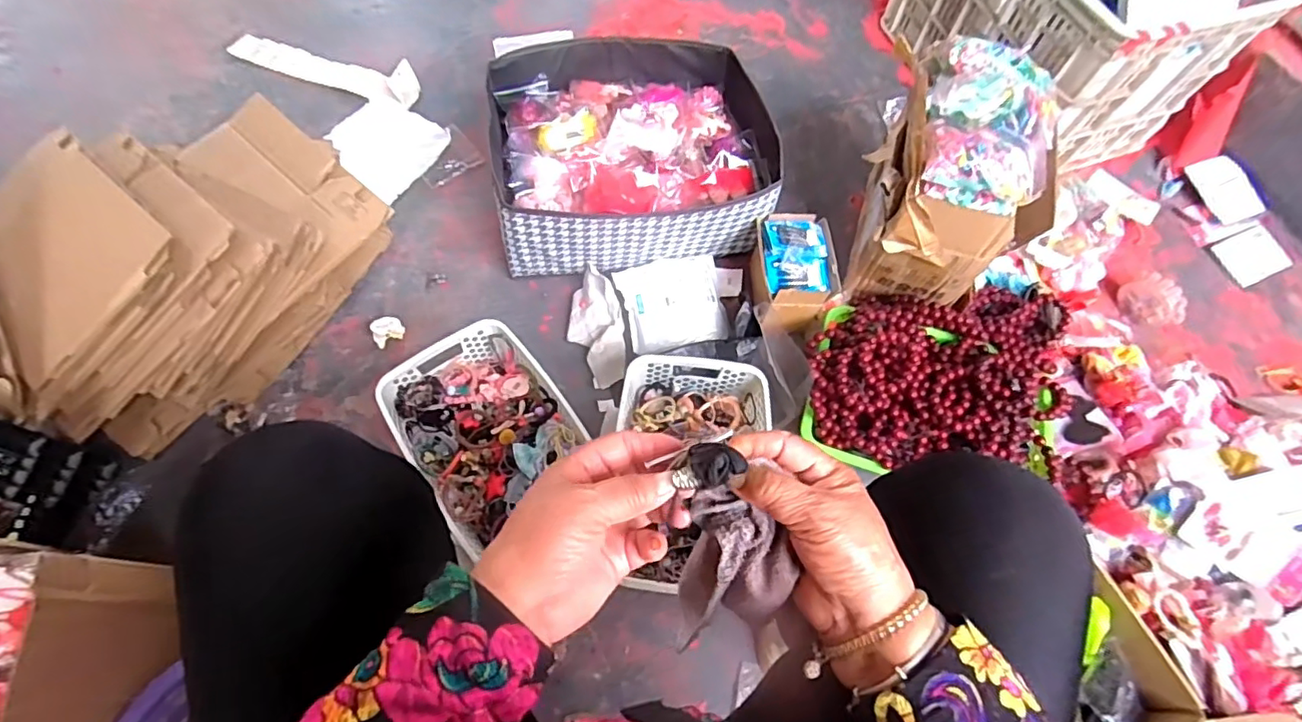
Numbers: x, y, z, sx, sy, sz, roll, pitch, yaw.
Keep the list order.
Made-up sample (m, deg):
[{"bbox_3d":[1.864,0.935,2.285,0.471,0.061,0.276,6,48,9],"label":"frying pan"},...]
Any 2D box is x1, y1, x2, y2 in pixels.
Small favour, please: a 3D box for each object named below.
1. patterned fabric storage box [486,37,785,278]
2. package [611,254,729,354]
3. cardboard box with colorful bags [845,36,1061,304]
[{"bbox_3d":[-0.030,-0.327,0.955,0.419,0.163,0.372,-6,65,-5],"label":"patterned fabric storage box"},{"bbox_3d":[0.038,-0.088,0.906,0.156,0.020,0.155,-11,63,-9],"label":"package"},{"bbox_3d":[0.407,-0.243,0.854,0.186,0.314,0.247,5,65,0],"label":"cardboard box with colorful bags"}]

